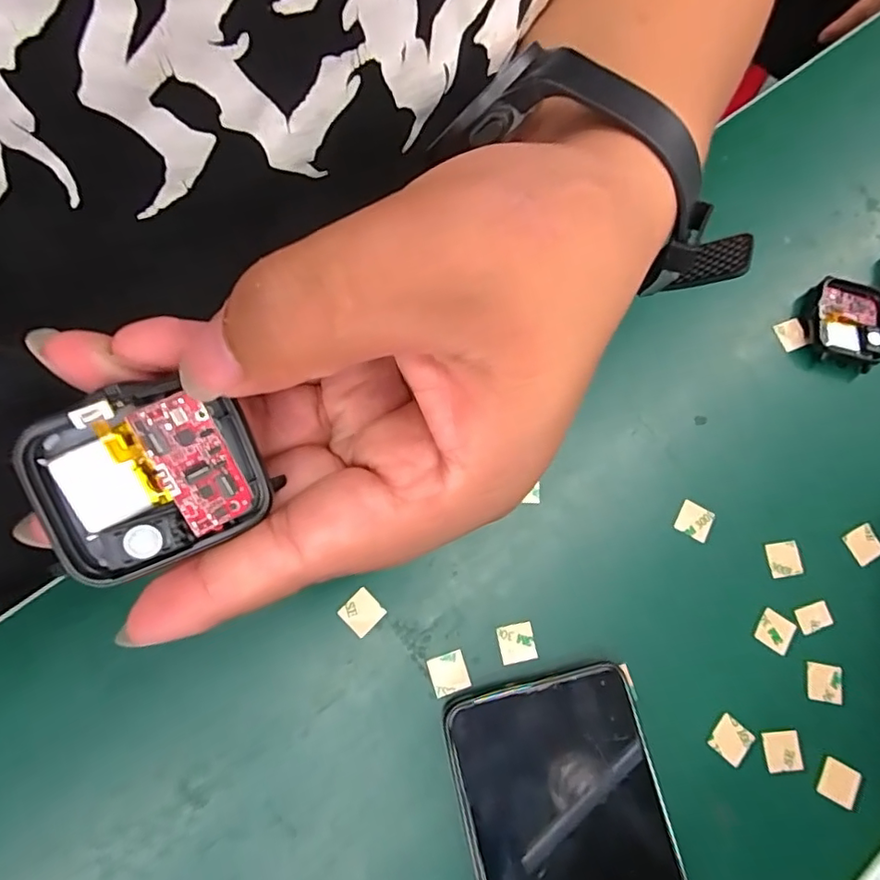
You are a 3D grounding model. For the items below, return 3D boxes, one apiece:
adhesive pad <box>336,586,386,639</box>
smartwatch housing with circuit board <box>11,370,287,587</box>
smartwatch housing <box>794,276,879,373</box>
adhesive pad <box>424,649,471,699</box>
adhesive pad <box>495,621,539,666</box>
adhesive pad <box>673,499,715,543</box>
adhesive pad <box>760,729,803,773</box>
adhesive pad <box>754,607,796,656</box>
[{"bbox_3d":[-0.034,0.074,0.235,0.016,0.004,0.015,-43,84,-13],"label":"adhesive pad"},{"bbox_3d":[-0.062,0.009,0.115,0.043,0.011,0.036,-25,105,-12],"label":"smartwatch housing with circuit board"},{"bbox_3d":[0.208,-0.059,0.283,0.040,0.015,0.043,13,76,-2],"label":"smartwatch housing"},{"bbox_3d":[0.004,0.099,0.231,0.016,0.004,0.016,-18,79,-9],"label":"adhesive pad"},{"bbox_3d":[0.033,0.087,0.236,0.016,0.004,0.015,-10,78,-7],"label":"adhesive pad"},{"bbox_3d":[0.119,0.038,0.256,0.015,0.004,0.015,28,76,2],"label":"adhesive pad"},{"bbox_3d":[0.146,0.132,0.232,0.015,0.004,0.016,-4,77,-6],"label":"adhesive pad"},{"bbox_3d":[0.151,0.086,0.245,0.015,0.004,0.015,33,76,3],"label":"adhesive pad"}]

